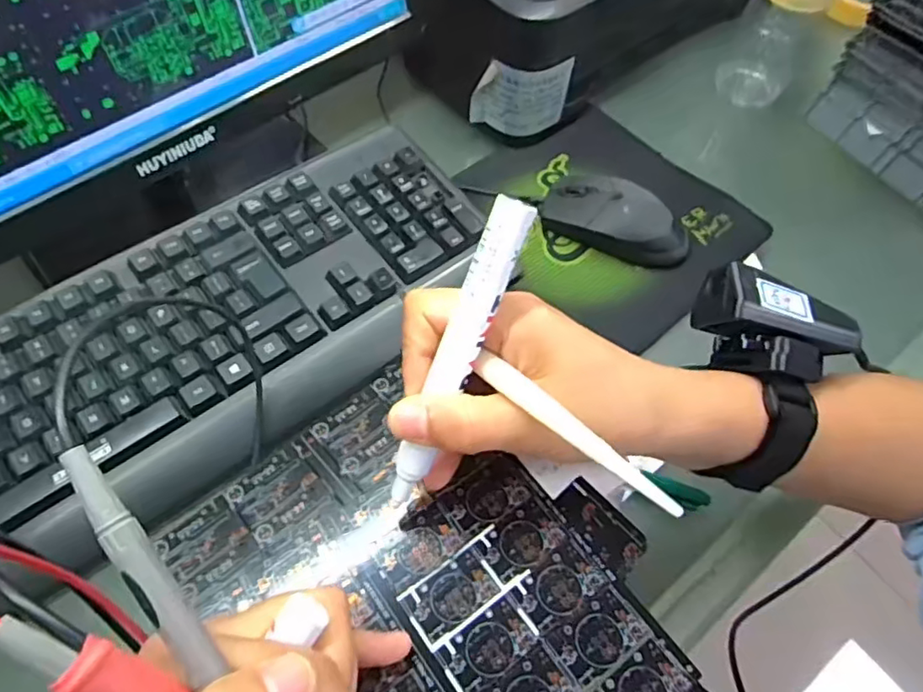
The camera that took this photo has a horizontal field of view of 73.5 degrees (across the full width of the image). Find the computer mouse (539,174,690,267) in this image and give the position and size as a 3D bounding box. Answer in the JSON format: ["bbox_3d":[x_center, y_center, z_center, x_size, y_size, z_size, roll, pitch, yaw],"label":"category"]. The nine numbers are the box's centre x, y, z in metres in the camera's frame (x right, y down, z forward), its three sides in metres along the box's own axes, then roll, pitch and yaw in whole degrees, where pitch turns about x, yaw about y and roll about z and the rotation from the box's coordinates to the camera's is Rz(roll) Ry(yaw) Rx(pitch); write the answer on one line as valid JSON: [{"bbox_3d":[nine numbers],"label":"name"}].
[{"bbox_3d":[0.118,-0.097,0.470,0.110,0.033,0.050,33,63,15],"label":"computer mouse"}]

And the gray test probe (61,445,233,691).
[{"bbox_3d":[-0.069,0.089,0.169,0.010,0.008,0.140,-32,92,-21],"label":"gray test probe"}]

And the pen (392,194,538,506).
[{"bbox_3d":[-0.001,0.005,0.237,0.016,0.128,0.014,25,22,11],"label":"pen"}]

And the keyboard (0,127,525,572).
[{"bbox_3d":[-0.168,0.002,0.390,0.430,0.038,0.159,-35,68,-22],"label":"keyboard"}]

